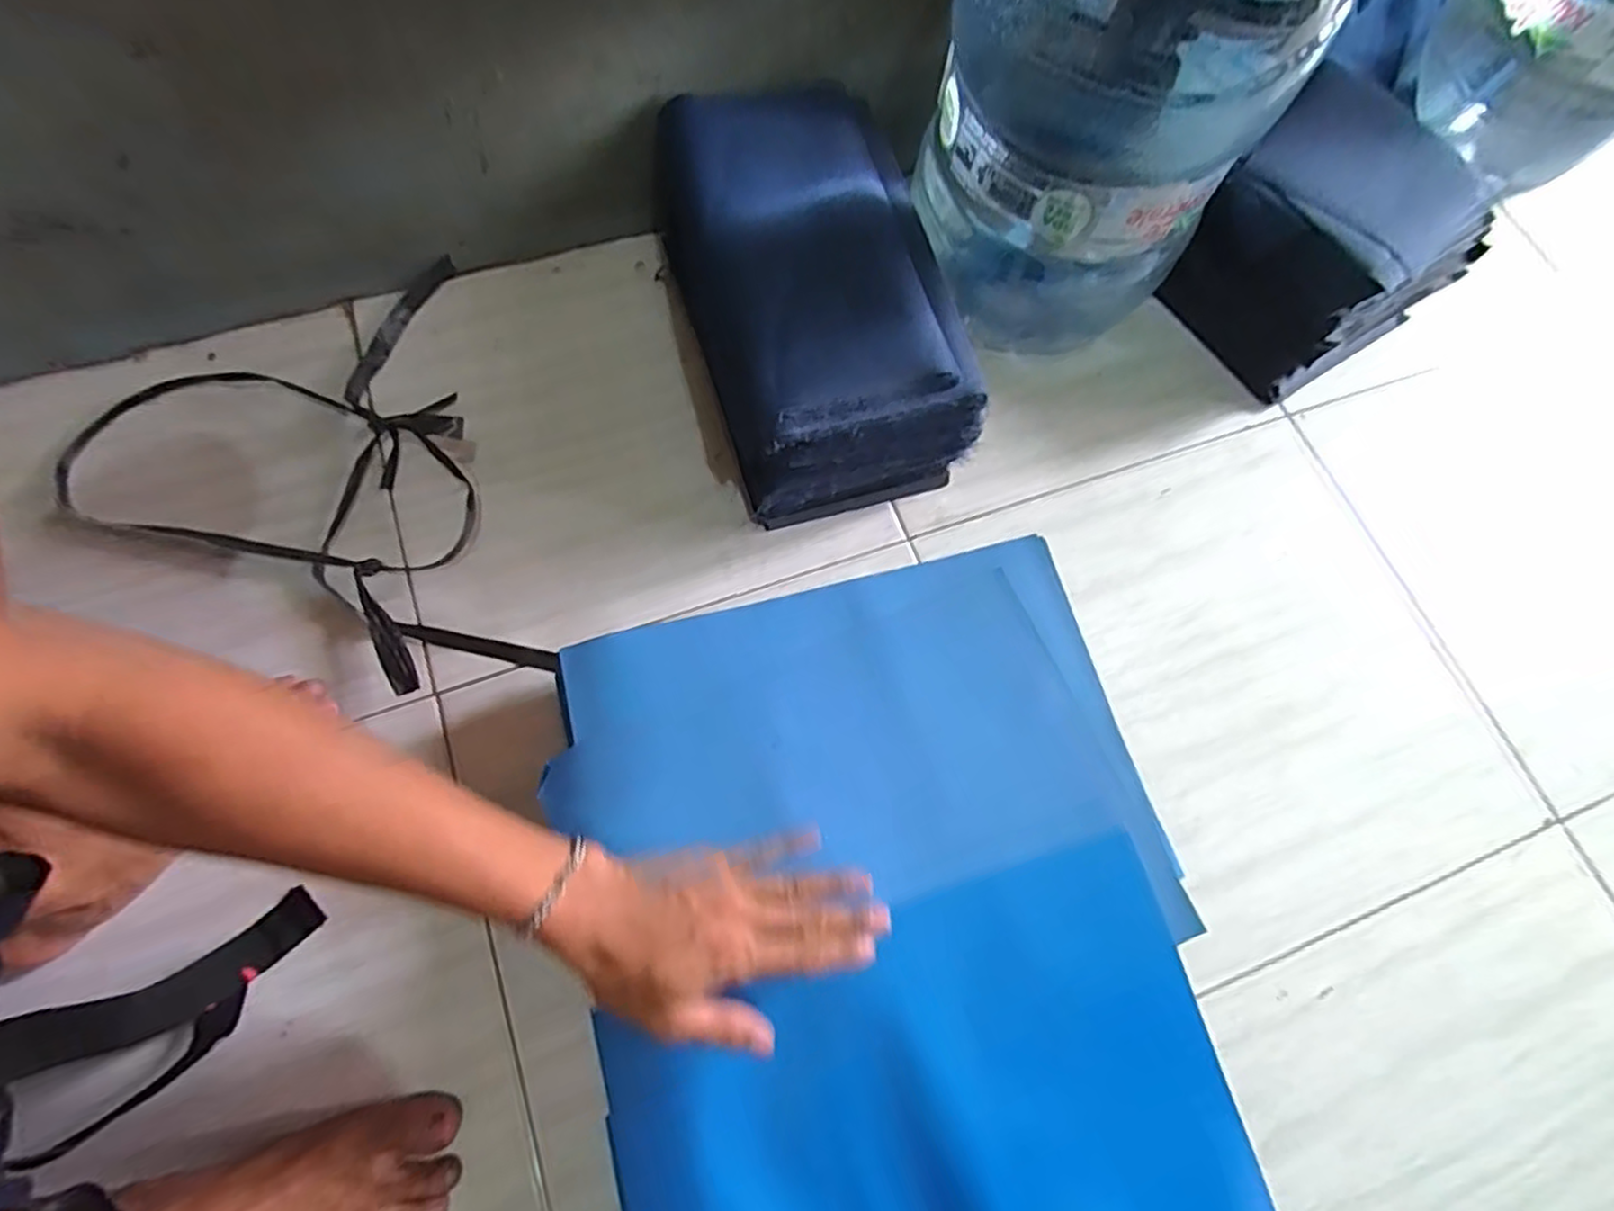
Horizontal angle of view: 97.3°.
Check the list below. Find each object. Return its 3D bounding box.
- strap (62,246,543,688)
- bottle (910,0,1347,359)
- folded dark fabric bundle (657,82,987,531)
[{"bbox_3d":[-0.417,-0.086,0.566,0.325,0.042,0.390,-18,70,-10],"label":"strap"},{"bbox_3d":[0.201,-0.371,0.493,0.174,0.459,0.182,-12,72,-8],"label":"bottle"},{"bbox_3d":[-0.007,-0.255,0.601,0.184,0.155,0.340,-17,73,-10],"label":"folded dark fabric bundle"}]

